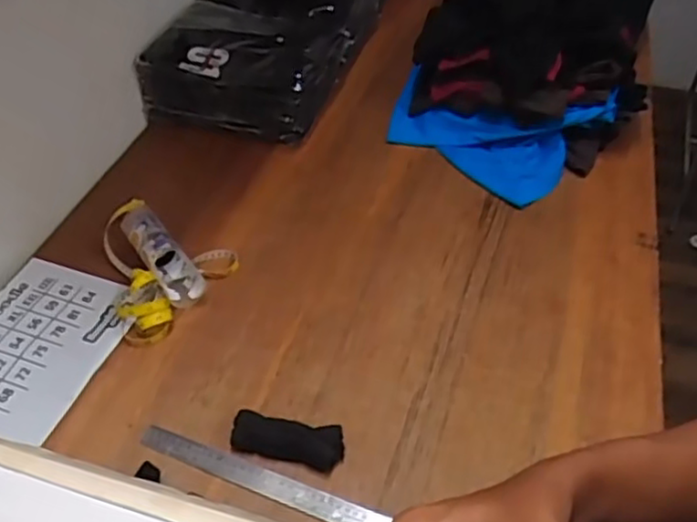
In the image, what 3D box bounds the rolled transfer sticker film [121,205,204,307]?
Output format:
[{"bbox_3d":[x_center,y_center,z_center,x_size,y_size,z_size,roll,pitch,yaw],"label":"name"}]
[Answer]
[{"bbox_3d":[-0.271,-0.013,0.969,0.057,0.053,0.196,-28,52,-26],"label":"rolled transfer sticker film"}]

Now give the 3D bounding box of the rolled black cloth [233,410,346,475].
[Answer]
[{"bbox_3d":[-0.069,0.207,0.781,0.127,0.029,0.044,9,46,8],"label":"rolled black cloth"}]

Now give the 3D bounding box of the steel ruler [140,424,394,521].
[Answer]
[{"bbox_3d":[-0.100,0.244,0.762,0.298,0.007,0.030,17,47,14],"label":"steel ruler"}]

